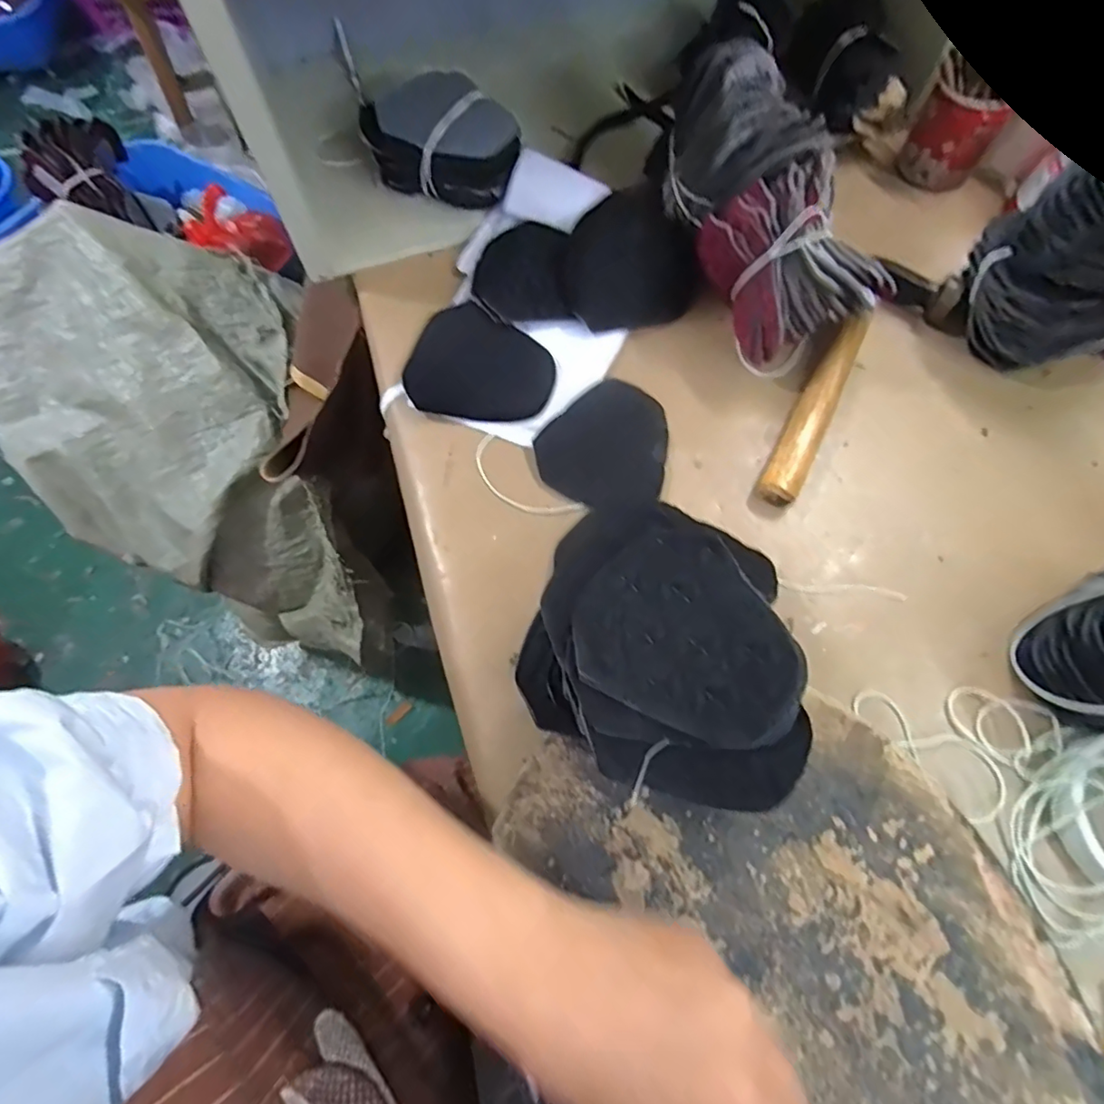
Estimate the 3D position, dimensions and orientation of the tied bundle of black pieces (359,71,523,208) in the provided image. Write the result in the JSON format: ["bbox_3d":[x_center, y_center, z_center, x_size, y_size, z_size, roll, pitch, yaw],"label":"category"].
[{"bbox_3d":[-0.088,-0.342,0.486,0.129,0.064,0.079,19,69,7],"label":"tied bundle of black pieces"}]

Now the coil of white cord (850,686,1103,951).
[{"bbox_3d":[0.285,0.124,0.326,0.121,0.028,0.170,-33,70,-12],"label":"coil of white cord"}]

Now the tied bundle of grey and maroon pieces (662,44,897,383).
[{"bbox_3d":[0.147,-0.243,0.409,0.083,0.088,0.209,-23,91,-8],"label":"tied bundle of grey and maroon pieces"}]

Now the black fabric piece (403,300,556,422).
[{"bbox_3d":[-0.054,-0.145,0.440,0.109,0.014,0.092,9,67,5],"label":"black fabric piece"}]

